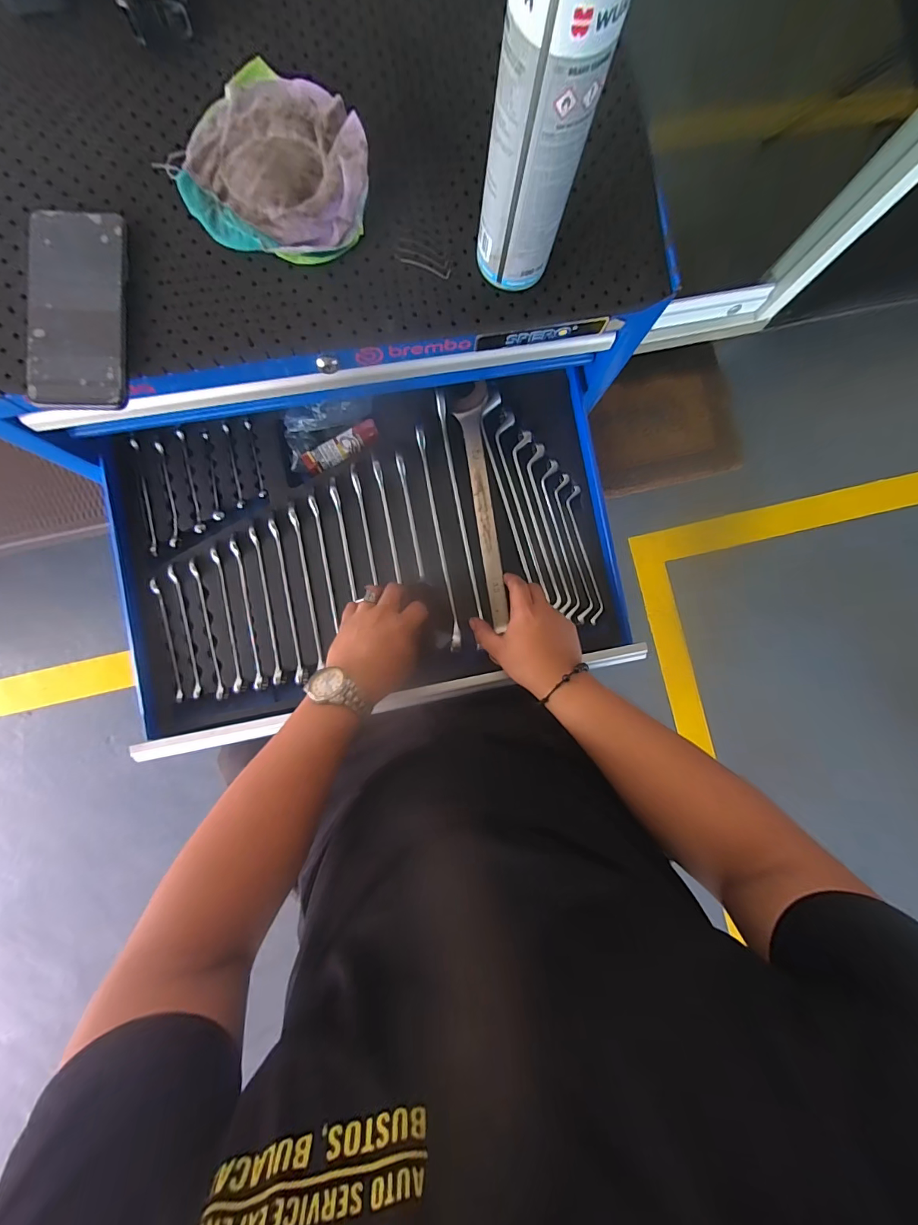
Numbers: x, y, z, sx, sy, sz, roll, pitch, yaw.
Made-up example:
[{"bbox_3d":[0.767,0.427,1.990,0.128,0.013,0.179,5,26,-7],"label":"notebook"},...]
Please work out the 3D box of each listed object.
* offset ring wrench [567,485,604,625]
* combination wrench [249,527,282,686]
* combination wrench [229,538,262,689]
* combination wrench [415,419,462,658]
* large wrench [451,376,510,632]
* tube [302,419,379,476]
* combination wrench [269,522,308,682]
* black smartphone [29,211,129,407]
[{"bbox_3d":[0.163,-0.075,0.547,0.022,0.009,0.180,-9,85,-5],"label":"offset ring wrench"},{"bbox_3d":[-0.235,-0.008,0.514,0.009,0.023,0.190,-9,85,-5],"label":"combination wrench"},{"bbox_3d":[-0.258,0.003,0.513,0.010,0.020,0.182,-10,85,-5],"label":"combination wrench"},{"bbox_3d":[-0.024,-0.091,0.518,0.013,0.027,0.278,-9,85,-5],"label":"combination wrench"},{"bbox_3d":[0.032,-0.132,0.525,0.038,0.009,0.297,-8,89,-5],"label":"large wrench"},{"bbox_3d":[-0.147,-0.210,0.534,0.101,0.024,0.025,-35,88,-6],"label":"tube"},{"bbox_3d":[-0.209,-0.014,0.515,0.014,0.021,0.200,-10,85,-5],"label":"combination wrench"},{"bbox_3d":[-0.316,-0.252,0.350,0.076,0.015,0.161,-1,85,-4],"label":"black smartphone"}]

